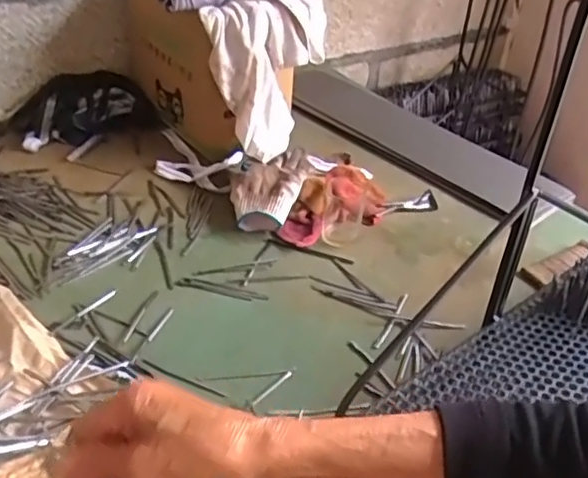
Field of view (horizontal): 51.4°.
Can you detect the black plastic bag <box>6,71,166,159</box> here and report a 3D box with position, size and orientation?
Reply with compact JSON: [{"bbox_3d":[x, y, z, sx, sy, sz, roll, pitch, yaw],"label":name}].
[{"bbox_3d":[-0.381,-0.229,1.078,0.215,0.063,0.223,29,42,32],"label":"black plastic bag"}]

